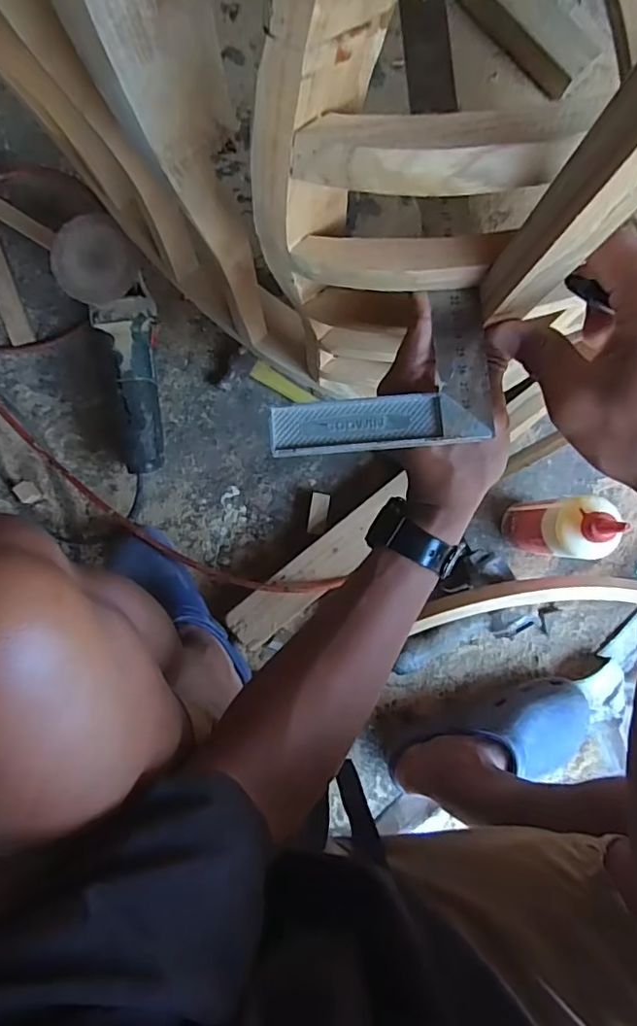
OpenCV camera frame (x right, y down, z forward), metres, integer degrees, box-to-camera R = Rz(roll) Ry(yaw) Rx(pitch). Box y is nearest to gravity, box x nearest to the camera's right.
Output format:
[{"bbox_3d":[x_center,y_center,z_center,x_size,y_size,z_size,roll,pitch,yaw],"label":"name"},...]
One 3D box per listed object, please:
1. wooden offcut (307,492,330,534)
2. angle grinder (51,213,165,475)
[{"bbox_3d":[0.000,0.001,0.720,0.025,0.019,0.052,7,90,-3],"label":"wooden offcut"},{"bbox_3d":[-0.237,-0.196,0.670,0.088,0.078,0.287,-10,105,-2],"label":"angle grinder"}]

